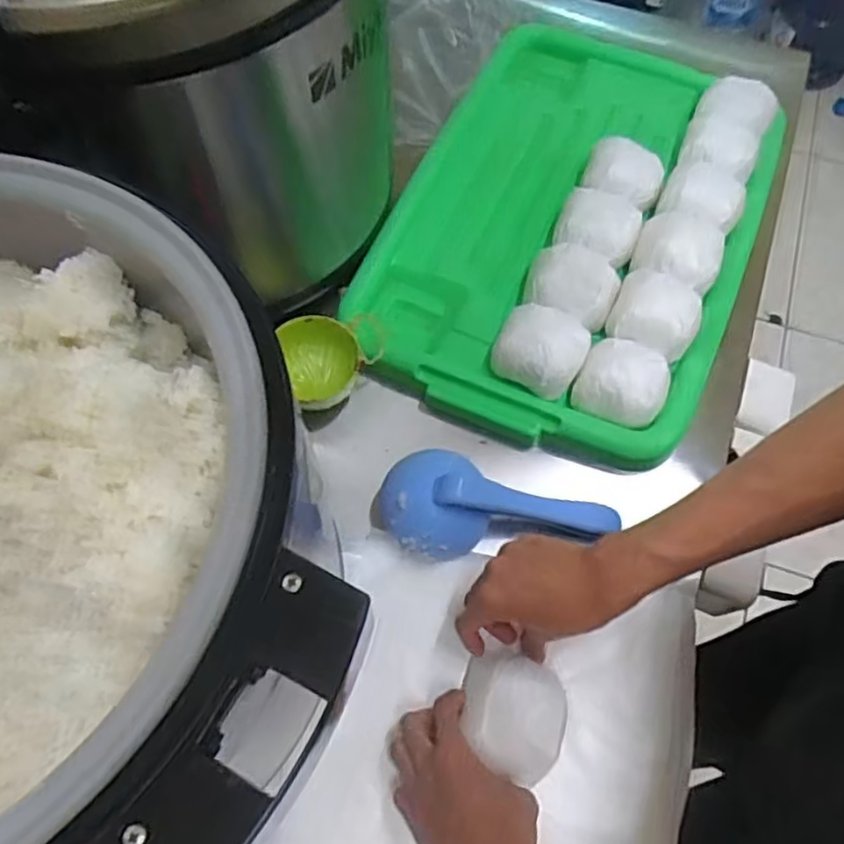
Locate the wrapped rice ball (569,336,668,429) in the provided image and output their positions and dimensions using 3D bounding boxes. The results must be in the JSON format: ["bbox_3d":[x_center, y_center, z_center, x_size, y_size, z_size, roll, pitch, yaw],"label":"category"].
[{"bbox_3d":[0.182,-0.034,0.620,0.076,0.034,0.074,20,66,8],"label":"wrapped rice ball"}]

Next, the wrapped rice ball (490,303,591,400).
[{"bbox_3d":[0.109,-0.065,0.625,0.076,0.048,0.067,26,67,11],"label":"wrapped rice ball"}]

